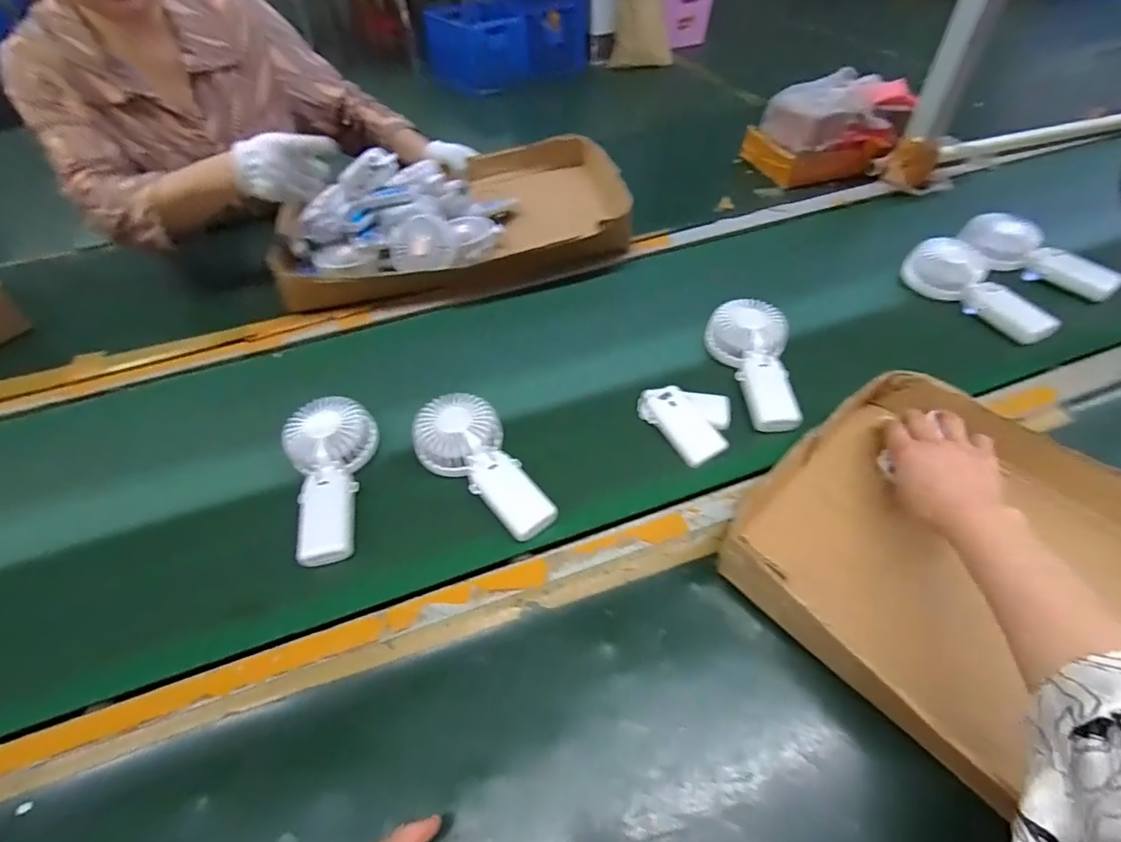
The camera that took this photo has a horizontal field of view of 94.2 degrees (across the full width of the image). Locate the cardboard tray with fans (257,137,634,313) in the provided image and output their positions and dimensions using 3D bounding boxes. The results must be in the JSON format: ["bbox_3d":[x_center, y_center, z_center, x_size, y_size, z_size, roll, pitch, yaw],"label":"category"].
[{"bbox_3d":[-0.169,-0.337,0.823,0.521,0.081,0.347,-12,49,-7],"label":"cardboard tray with fans"}]

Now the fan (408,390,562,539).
[{"bbox_3d":[-0.080,0.043,0.512,0.085,0.040,0.176,-27,52,-20],"label":"fan"}]

